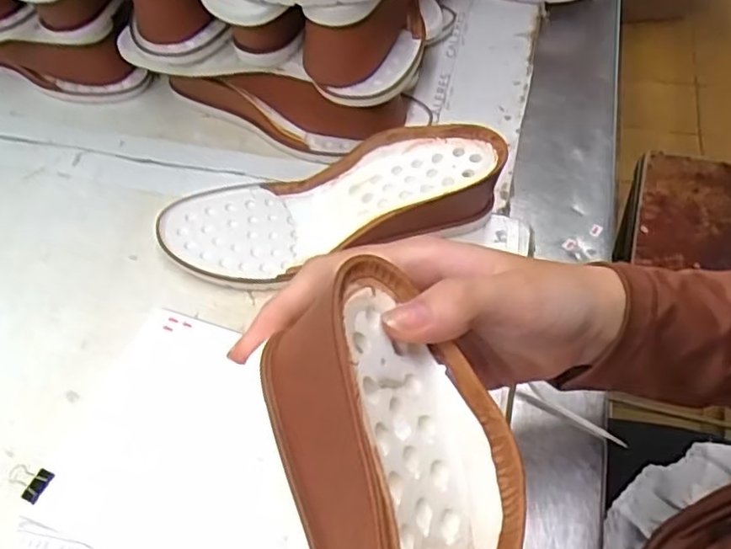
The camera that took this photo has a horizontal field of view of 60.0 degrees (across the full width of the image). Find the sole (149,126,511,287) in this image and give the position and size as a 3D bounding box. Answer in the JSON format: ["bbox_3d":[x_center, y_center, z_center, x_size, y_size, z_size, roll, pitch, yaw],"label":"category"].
[{"bbox_3d":[-0.023,-0.045,0.468,0.253,0.063,0.093,-14,54,9],"label":"sole"}]

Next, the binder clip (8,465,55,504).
[{"bbox_3d":[-0.201,0.122,0.376,0.023,0.009,0.019,21,58,15],"label":"binder clip"}]

